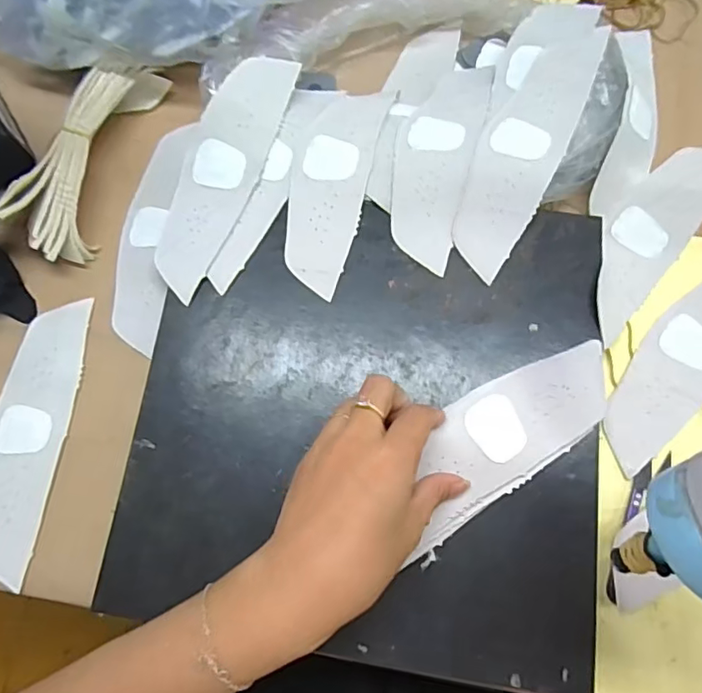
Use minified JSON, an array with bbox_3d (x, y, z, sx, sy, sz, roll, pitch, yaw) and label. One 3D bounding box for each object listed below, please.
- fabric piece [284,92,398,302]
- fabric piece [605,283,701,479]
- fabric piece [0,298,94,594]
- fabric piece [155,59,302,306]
[{"bbox_3d":[-0.015,-0.119,0.403,0.054,0.017,0.165,13,81,8],"label":"fabric piece"},{"bbox_3d":[0.236,0.002,0.377,0.189,0.012,0.052,-43,80,-11],"label":"fabric piece"},{"bbox_3d":[-0.227,0.060,0.384,0.055,0.006,0.189,8,75,4],"label":"fabric piece"},{"bbox_3d":[-0.095,-0.129,0.400,0.055,0.012,0.187,23,85,5],"label":"fabric piece"}]

